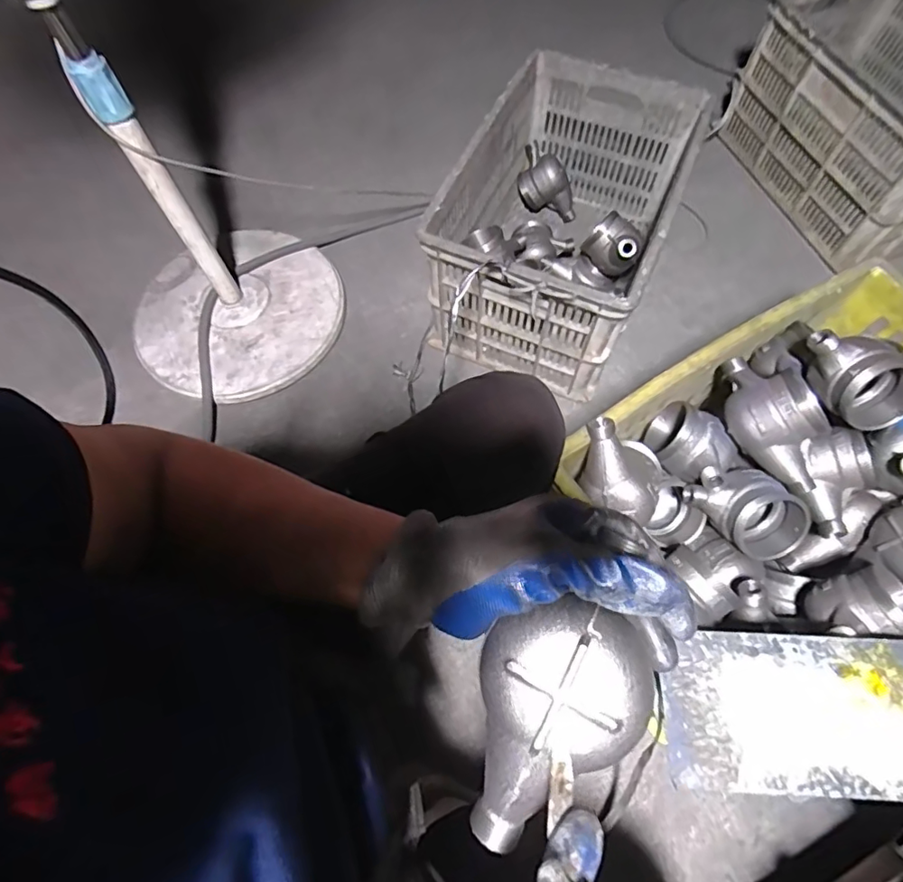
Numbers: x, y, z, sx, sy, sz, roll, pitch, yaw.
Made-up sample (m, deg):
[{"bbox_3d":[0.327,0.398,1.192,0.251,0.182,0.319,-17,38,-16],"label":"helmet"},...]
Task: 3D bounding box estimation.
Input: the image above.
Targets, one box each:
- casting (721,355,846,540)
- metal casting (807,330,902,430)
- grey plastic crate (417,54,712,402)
[{"bbox_3d":[0.372,0.005,0.576,0.091,0.065,0.218,-25,87,-9],"label":"casting"},{"bbox_3d":[0.434,-0.069,0.558,0.084,0.080,0.112,-26,69,-10],"label":"metal casting"},{"bbox_3d":[0.190,-0.362,0.911,0.316,0.273,0.465,23,69,10],"label":"grey plastic crate"}]

